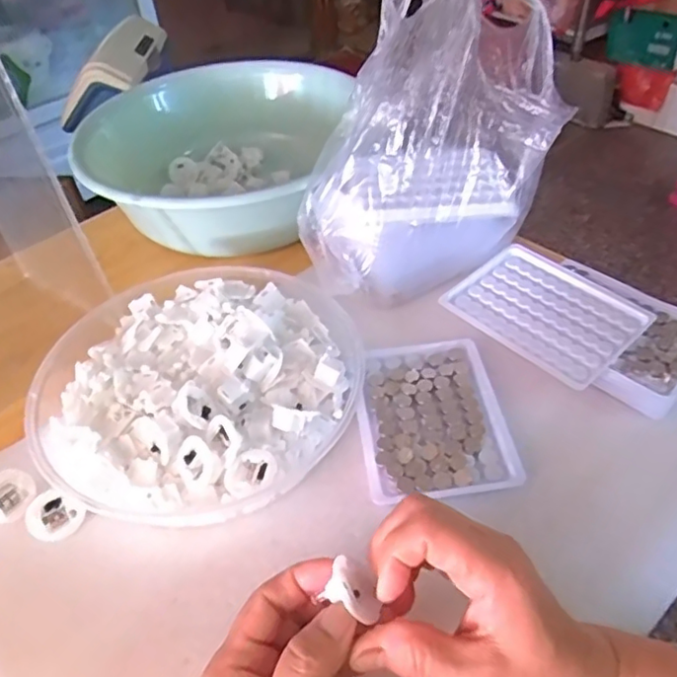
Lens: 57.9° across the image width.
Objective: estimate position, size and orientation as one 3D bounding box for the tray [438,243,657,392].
[{"bbox_3d":[0.157,-0.021,0.466,0.102,0.017,0.126,-33,52,-25],"label":"tray"}]

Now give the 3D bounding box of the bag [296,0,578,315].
[{"bbox_3d":[0.058,-0.155,0.452,0.173,0.241,0.119,-6,45,-2],"label":"bag"}]

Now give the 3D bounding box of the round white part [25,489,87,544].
[{"bbox_3d":[-0.175,0.109,0.376,0.030,0.007,0.029,2,84,-20],"label":"round white part"}]

